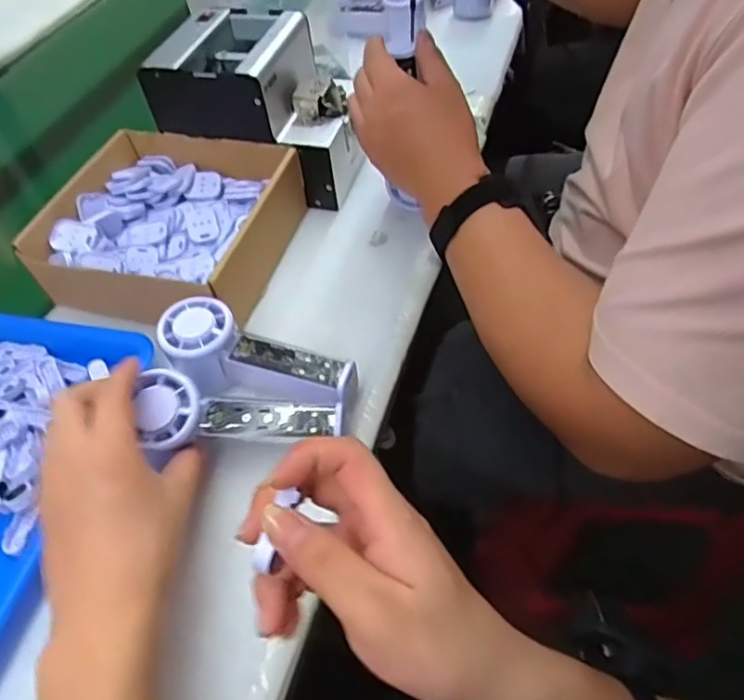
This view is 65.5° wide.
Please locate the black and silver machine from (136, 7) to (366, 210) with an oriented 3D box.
[{"bbox_3d":[-0.105,-0.254,0.604,0.183,0.139,0.141,11,54,14],"label":"black and silver machine"}]

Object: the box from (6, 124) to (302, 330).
[{"bbox_3d":[-0.187,-0.120,0.548,0.202,0.063,0.194,11,54,14],"label":"box"}]

